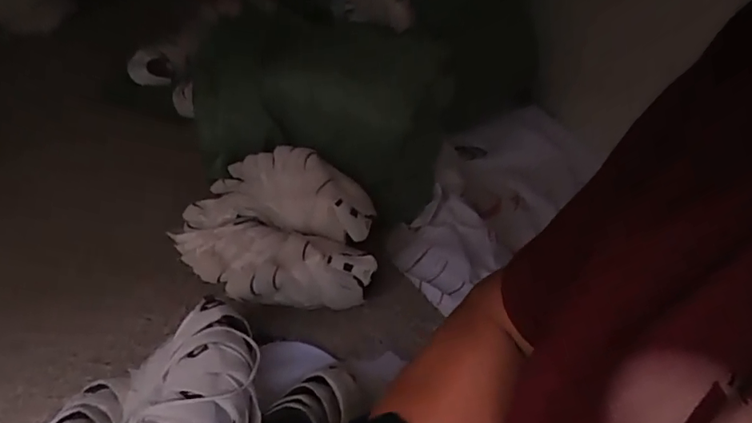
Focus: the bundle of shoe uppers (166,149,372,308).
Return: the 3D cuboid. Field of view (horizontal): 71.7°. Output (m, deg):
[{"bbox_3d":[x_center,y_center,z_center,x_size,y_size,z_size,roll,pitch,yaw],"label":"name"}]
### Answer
[{"bbox_3d":[-0.206,0.032,1.072,0.425,0.240,0.235,8,42,14],"label":"bundle of shoe uppers"}]

